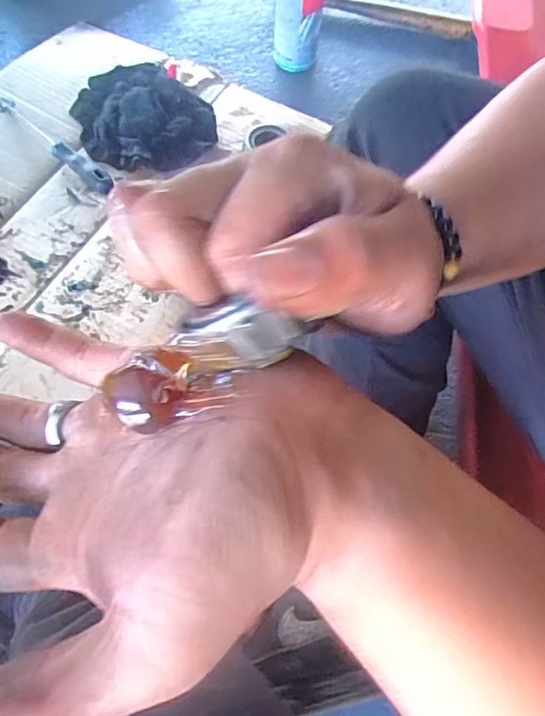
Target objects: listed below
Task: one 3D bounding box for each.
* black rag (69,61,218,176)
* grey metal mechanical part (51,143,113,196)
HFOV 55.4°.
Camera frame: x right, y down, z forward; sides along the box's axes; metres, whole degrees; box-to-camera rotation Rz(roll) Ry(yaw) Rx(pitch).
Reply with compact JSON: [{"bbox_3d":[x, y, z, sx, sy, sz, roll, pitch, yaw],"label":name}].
[{"bbox_3d":[-0.172,-0.322,0.685,0.164,0.027,0.169,-33,70,-15],"label":"black rag"},{"bbox_3d":[-0.239,-0.240,0.650,0.093,0.029,0.020,38,70,15],"label":"grey metal mechanical part"}]

